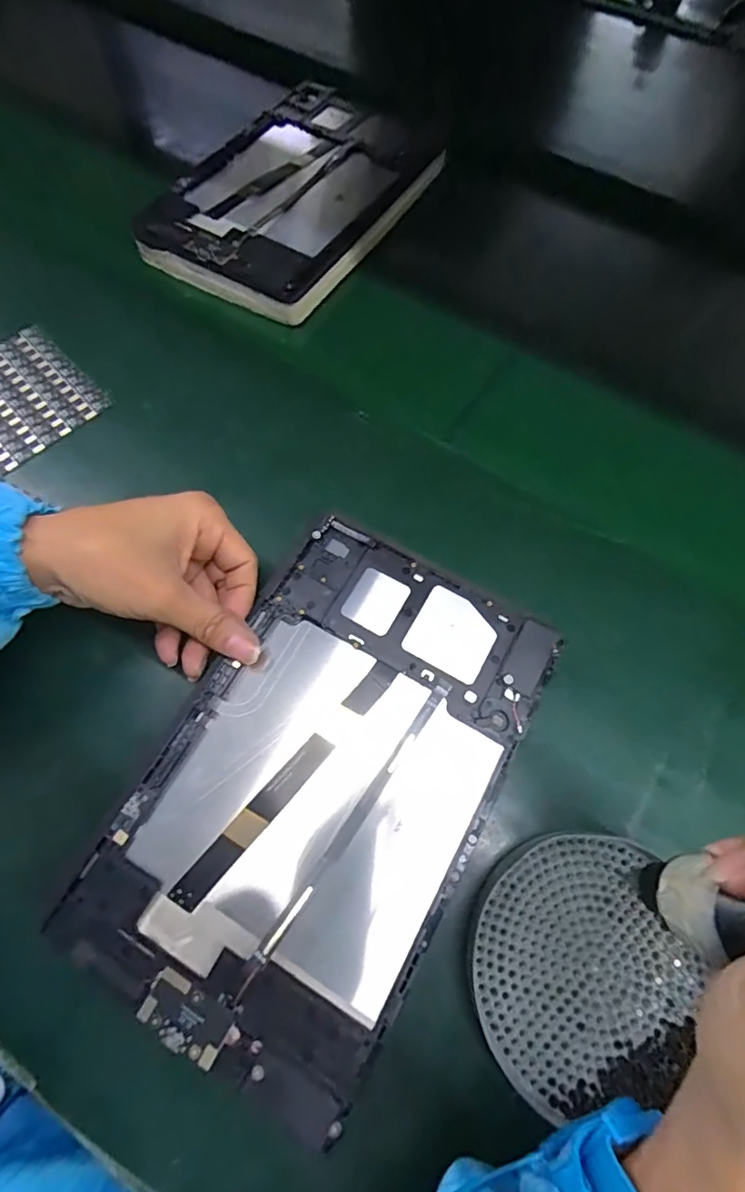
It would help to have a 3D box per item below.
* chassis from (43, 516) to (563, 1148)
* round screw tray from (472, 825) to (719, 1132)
[{"bbox_3d":[-0.022,0.085,0.252,0.149,0.011,0.232,29,72,11],"label":"chassis"},{"bbox_3d":[0.095,0.170,0.242,0.100,0.009,0.102,0,69,1],"label":"round screw tray"}]

